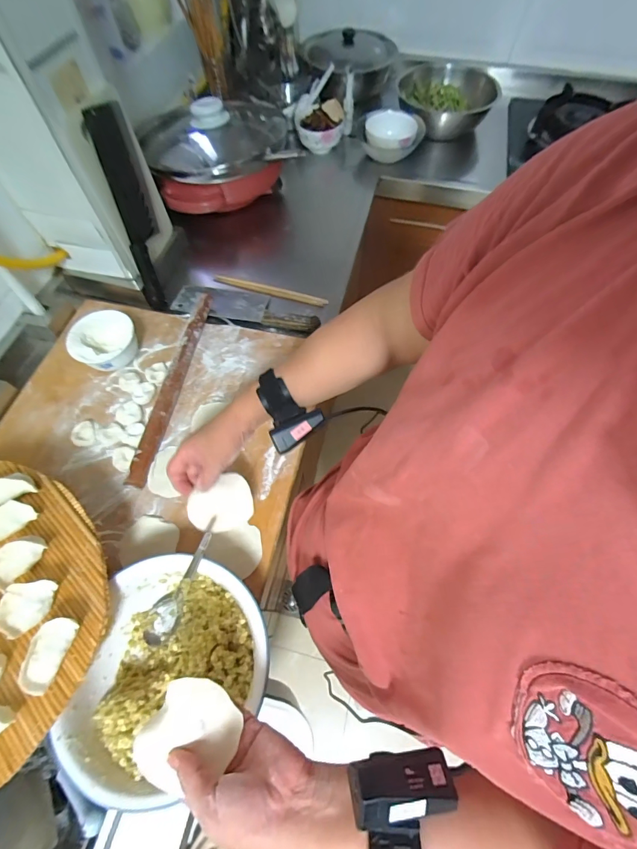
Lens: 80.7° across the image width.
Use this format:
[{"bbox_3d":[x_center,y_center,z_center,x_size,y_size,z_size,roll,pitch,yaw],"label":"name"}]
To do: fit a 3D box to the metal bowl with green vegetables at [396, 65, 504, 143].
[{"bbox_3d":[0.345,-0.867,1.021,0.260,0.094,0.264,0,64,0],"label":"metal bowl with green vegetables"}]

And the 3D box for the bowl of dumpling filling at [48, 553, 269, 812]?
[{"bbox_3d":[-0.157,0.271,0.421,0.197,0.066,0.219,11,64,6],"label":"bowl of dumpling filling"}]

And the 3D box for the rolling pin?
[{"bbox_3d":[-0.237,-0.071,0.624,0.022,0.032,0.366,8,64,4],"label":"rolling pin"}]

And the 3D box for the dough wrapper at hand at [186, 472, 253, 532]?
[{"bbox_3d":[-0.124,0.104,0.481,0.078,0.068,0.015,-21,21,-9],"label":"dough wrapper at hand"}]

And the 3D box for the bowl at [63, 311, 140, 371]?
[{"bbox_3d":[-0.357,-0.134,0.635,0.098,0.065,0.099,-8,64,-4],"label":"bowl"}]

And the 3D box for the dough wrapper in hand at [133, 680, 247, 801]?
[{"bbox_3d":[-0.104,0.256,0.309,0.071,0.012,0.073,7,70,-20],"label":"dough wrapper in hand"}]

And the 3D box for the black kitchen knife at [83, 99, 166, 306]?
[{"bbox_3d":[-0.320,-0.357,0.653,0.034,0.303,0.114,-3,33,-1],"label":"black kitchen knife"}]

